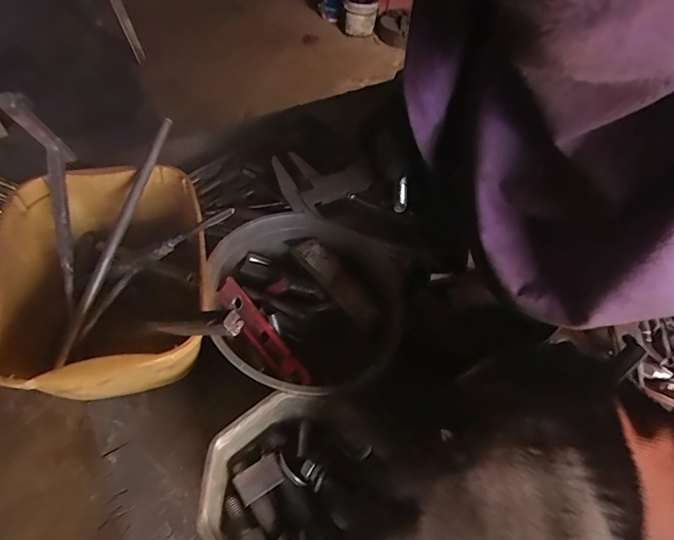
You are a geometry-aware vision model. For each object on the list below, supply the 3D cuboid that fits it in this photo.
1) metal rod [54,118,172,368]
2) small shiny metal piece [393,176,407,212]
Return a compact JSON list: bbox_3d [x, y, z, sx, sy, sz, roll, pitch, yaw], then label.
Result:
[{"bbox_3d":[-0.187,-0.034,0.373,0.011,0.015,0.230,13,71,6],"label":"metal rod"},{"bbox_3d":[0.057,-0.066,0.385,0.010,0.012,0.034,13,52,5],"label":"small shiny metal piece"}]

